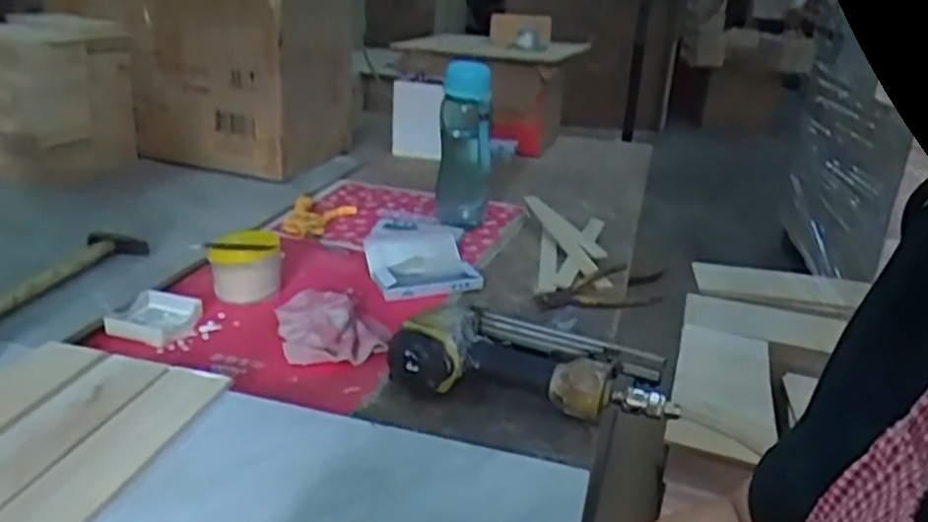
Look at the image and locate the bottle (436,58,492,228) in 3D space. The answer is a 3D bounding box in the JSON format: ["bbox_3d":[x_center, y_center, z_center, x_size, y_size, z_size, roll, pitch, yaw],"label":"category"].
[{"bbox_3d":[0.004,-0.173,1.103,0.082,0.232,0.074,4,23,-4],"label":"bottle"}]

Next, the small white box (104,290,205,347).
[{"bbox_3d":[-0.332,0.060,0.796,0.074,0.022,0.079,12,24,14],"label":"small white box"}]

